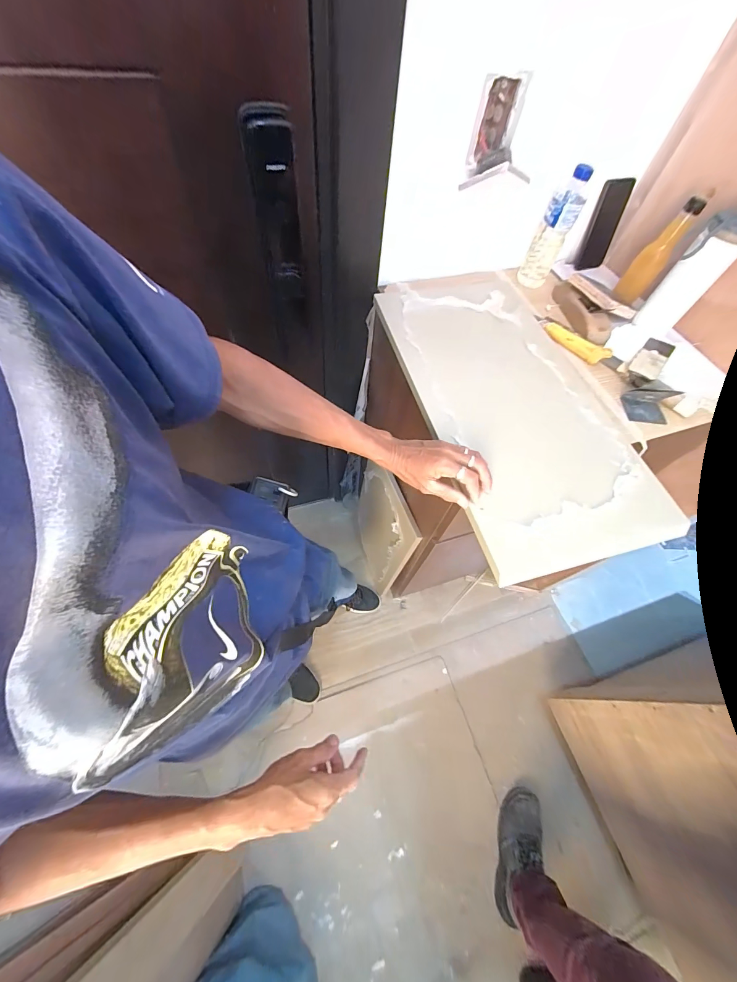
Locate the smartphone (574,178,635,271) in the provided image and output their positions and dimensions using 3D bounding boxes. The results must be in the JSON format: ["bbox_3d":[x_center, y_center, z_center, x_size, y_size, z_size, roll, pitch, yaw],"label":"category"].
[{"bbox_3d":[0.578,-0.650,0.873,0.064,0.178,0.018,12,39,11],"label":"smartphone"}]

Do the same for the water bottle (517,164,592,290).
[{"bbox_3d":[0.405,-0.566,0.779,0.069,0.210,0.066,25,69,7],"label":"water bottle"}]

